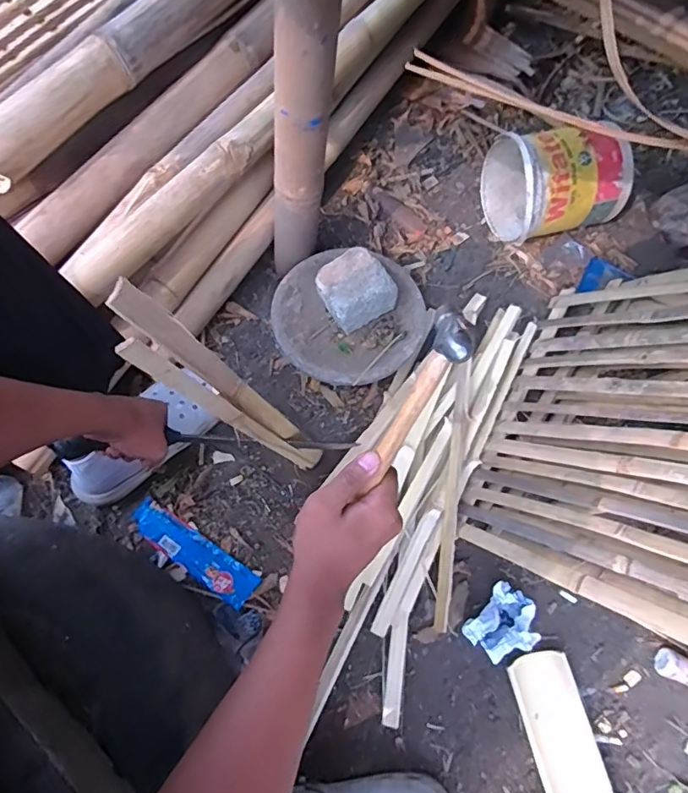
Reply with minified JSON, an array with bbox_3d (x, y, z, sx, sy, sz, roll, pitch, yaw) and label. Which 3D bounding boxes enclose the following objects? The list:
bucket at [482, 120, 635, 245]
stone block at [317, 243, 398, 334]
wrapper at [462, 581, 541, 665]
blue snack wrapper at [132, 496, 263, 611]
[{"bbox_3d":[0.377,-0.389,0.929,0.210,0.179,0.183,-14,70,-6],"label":"bucket"},{"bbox_3d":[0.016,-0.175,0.858,0.110,0.082,0.097,-29,72,-9],"label":"stone block"},{"bbox_3d":[0.222,0.318,0.725,0.079,0.072,0.099,40,74,13],"label":"wrapper"},{"bbox_3d":[-0.225,0.232,0.770,0.211,0.019,0.053,32,74,12],"label":"blue snack wrapper"}]

